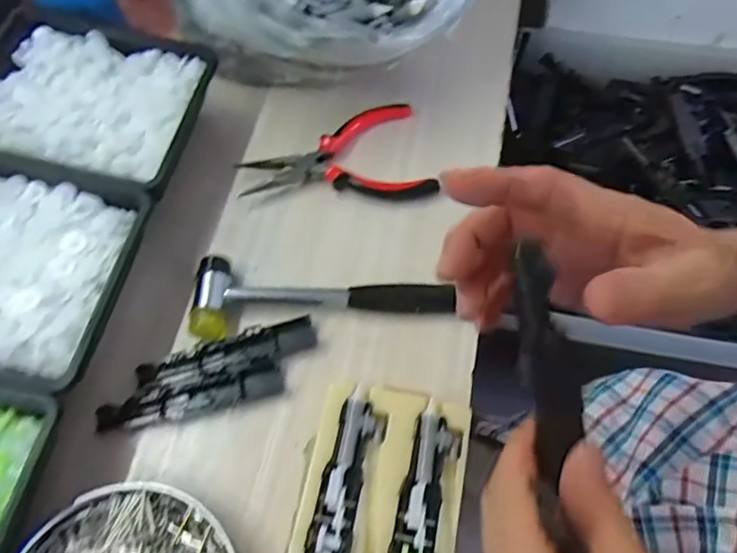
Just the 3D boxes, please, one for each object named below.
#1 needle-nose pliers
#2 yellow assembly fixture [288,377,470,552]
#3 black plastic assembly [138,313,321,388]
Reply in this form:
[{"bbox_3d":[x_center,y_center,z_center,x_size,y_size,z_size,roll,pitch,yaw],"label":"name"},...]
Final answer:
[{"bbox_3d":[-0.026,-0.090,0.441,0.144,0.013,0.090,-14,62,-7],"label":"needle-nose pliers"},{"bbox_3d":[0.006,0.135,0.319,0.088,0.027,0.137,9,62,7],"label":"yellow assembly fixture"},{"bbox_3d":[-0.095,0.054,0.376,0.117,0.011,0.024,-15,62,-7],"label":"black plastic assembly"}]

